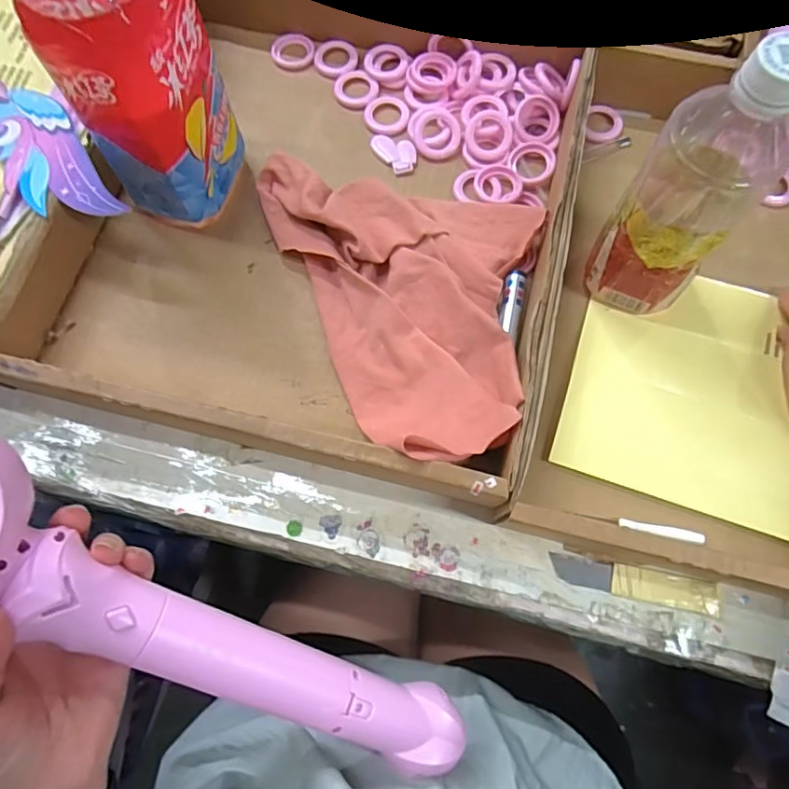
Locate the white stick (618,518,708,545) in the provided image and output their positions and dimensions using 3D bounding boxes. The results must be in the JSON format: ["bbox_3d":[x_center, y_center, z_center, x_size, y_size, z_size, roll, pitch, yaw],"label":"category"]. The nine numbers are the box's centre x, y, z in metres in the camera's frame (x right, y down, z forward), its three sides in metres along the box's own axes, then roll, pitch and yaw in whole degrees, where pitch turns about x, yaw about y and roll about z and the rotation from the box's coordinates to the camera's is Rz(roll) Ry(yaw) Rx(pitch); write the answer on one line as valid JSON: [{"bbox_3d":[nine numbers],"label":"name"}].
[{"bbox_3d":[0.172,0.088,0.359,0.051,0.005,0.007,11,75,5],"label":"white stick"}]

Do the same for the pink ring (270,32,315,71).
[{"bbox_3d":[-0.089,-0.300,0.488,0.037,0.006,0.035,0,74,1],"label":"pink ring"}]

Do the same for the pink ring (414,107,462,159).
[{"bbox_3d":[0.035,-0.214,0.454,0.037,0.006,0.045,-8,74,-1],"label":"pink ring"}]

